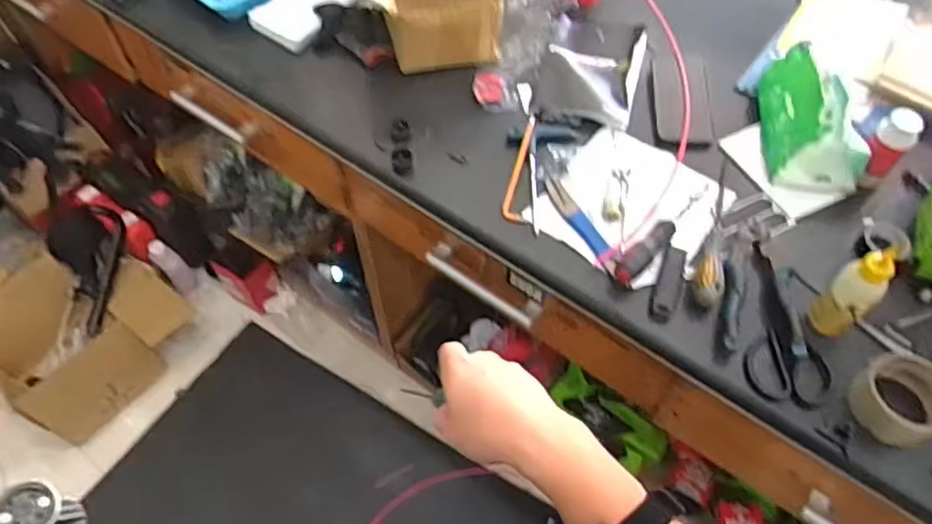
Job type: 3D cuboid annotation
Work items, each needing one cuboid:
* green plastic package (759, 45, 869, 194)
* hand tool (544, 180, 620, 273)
[{"bbox_3d":[0.436,-0.187,0.822,0.095,0.079,0.194,4,56,3],"label":"green plastic package"},{"bbox_3d":[0.142,-0.048,0.789,0.026,0.007,0.153,-25,59,-15],"label":"hand tool"}]

